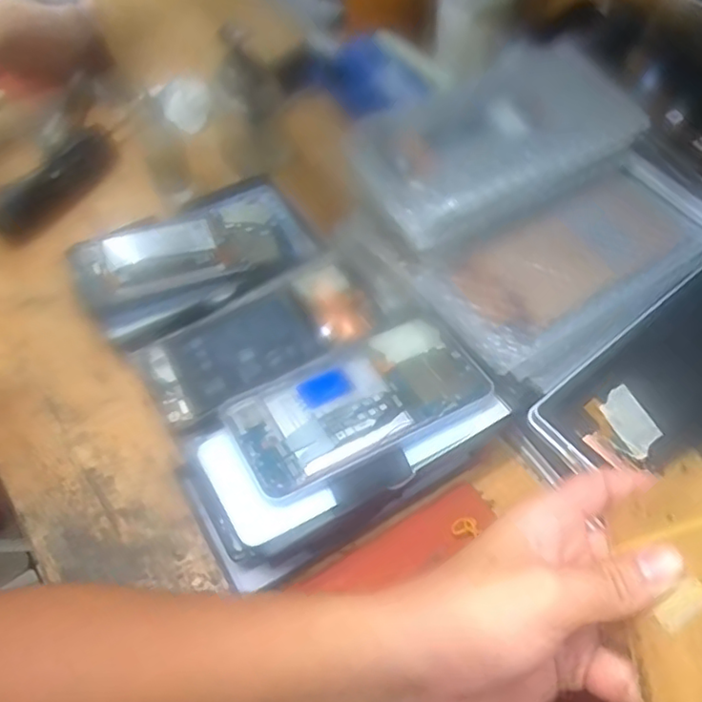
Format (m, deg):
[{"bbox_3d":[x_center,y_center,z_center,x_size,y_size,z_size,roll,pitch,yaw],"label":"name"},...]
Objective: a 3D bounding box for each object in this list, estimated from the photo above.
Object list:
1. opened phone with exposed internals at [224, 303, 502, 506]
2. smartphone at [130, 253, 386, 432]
[{"bbox_3d":[0.004,0.029,0.390,0.153,0.006,0.078,-25,60,-20],"label":"opened phone with exposed internals"},{"bbox_3d":[-0.061,-0.008,0.436,0.159,0.014,0.087,-26,54,-14],"label":"smartphone"}]

